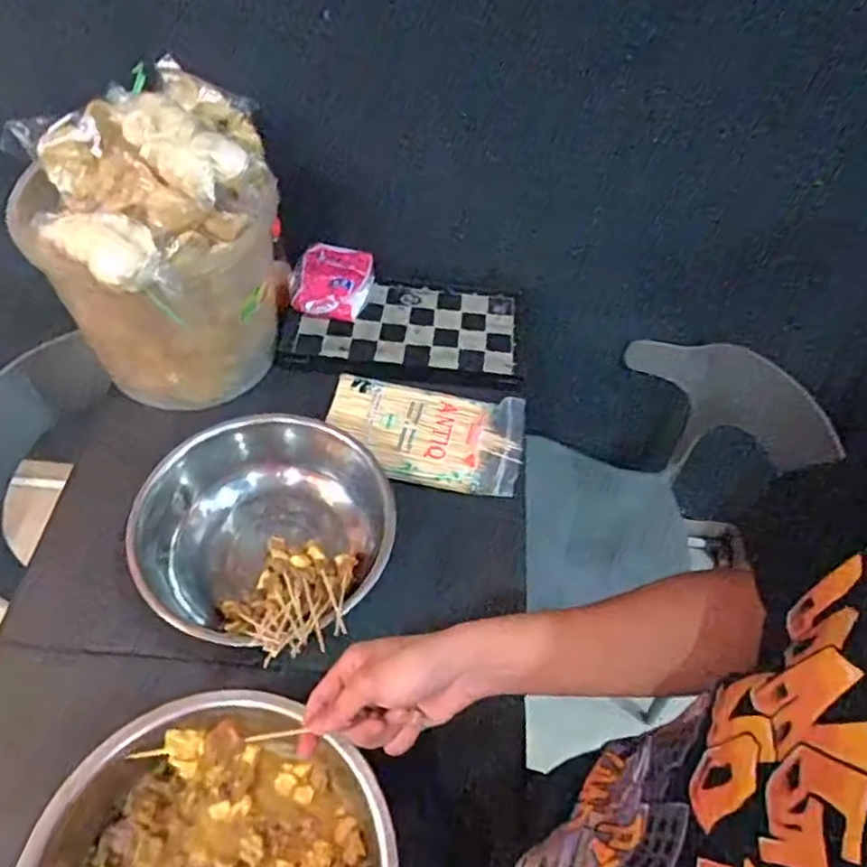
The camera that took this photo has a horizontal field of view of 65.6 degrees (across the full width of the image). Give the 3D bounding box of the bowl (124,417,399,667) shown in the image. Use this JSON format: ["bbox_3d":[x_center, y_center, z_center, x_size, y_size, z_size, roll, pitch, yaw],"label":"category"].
[{"bbox_3d":[-0.179,0.117,0.775,0.250,0.155,0.278,21,56,10],"label":"bowl"}]

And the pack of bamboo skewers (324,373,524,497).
[{"bbox_3d":[-0.013,-0.003,0.911,0.263,0.020,0.153,9,55,2],"label":"pack of bamboo skewers"}]

